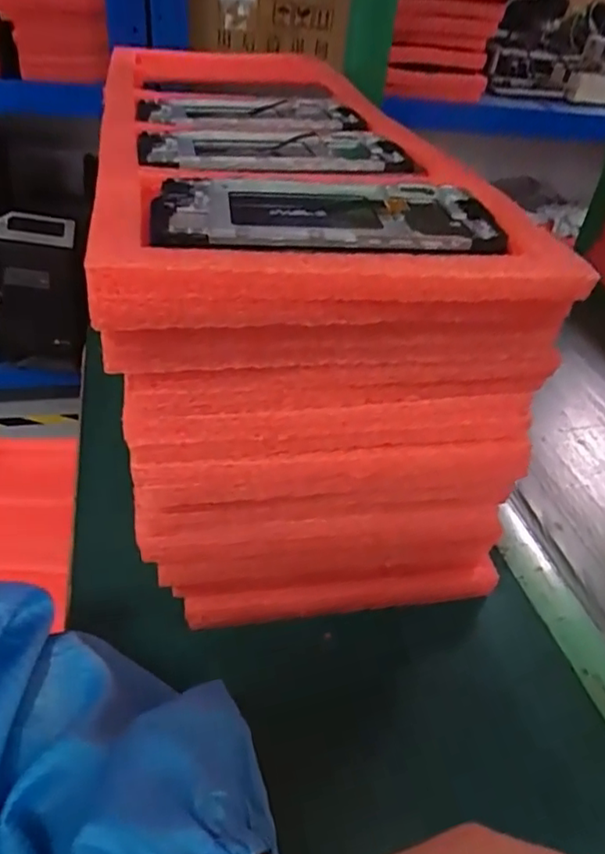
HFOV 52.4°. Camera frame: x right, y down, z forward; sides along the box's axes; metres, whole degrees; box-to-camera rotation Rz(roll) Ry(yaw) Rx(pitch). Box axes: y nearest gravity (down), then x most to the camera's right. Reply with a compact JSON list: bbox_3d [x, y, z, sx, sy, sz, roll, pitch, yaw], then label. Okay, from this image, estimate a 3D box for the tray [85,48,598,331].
[{"bbox_3d":[-0.034,-0.211,0.428,0.195,0.027,0.487,-3,39,-13],"label":"tray"}]

